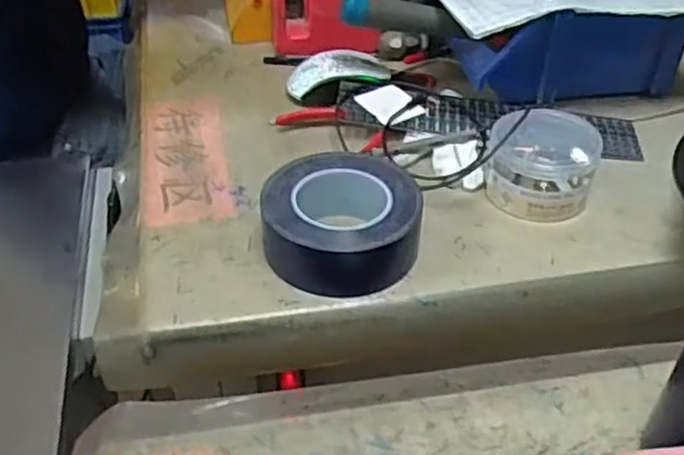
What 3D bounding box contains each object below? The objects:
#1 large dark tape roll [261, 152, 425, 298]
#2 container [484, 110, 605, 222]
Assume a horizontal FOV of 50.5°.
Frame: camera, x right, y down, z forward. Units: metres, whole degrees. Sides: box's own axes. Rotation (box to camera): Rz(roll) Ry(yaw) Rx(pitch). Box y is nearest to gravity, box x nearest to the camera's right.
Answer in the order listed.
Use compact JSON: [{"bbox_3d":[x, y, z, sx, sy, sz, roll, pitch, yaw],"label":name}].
[{"bbox_3d":[0.002,-0.010,0.617,0.129,0.057,0.130,0,41,0],"label":"large dark tape roll"},{"bbox_3d":[0.183,-0.058,0.668,0.094,0.066,0.090,0,41,0],"label":"container"}]

